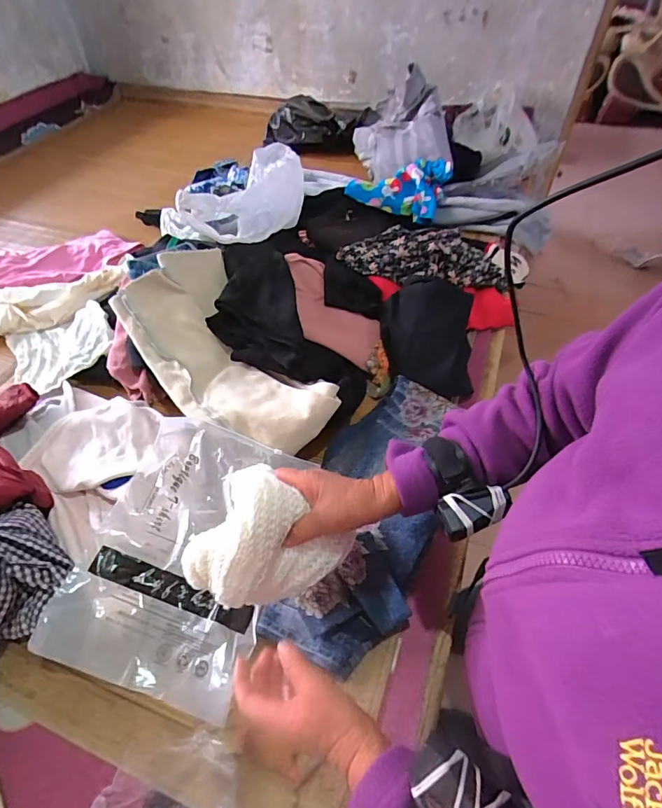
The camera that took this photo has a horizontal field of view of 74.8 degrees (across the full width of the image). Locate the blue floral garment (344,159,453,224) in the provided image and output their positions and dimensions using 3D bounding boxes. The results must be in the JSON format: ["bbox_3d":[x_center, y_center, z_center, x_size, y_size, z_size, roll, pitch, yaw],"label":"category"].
[{"bbox_3d":[0.192,-0.606,1.206,0.244,0.101,0.156,24,55,19],"label":"blue floral garment"}]

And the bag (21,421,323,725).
[{"bbox_3d":[-0.202,0.203,0.619,0.260,0.050,0.351,16,60,7],"label":"bag"}]

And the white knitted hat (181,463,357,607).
[{"bbox_3d":[-0.068,0.135,0.426,0.139,0.119,0.107,-35,58,-24],"label":"white knitted hat"}]

